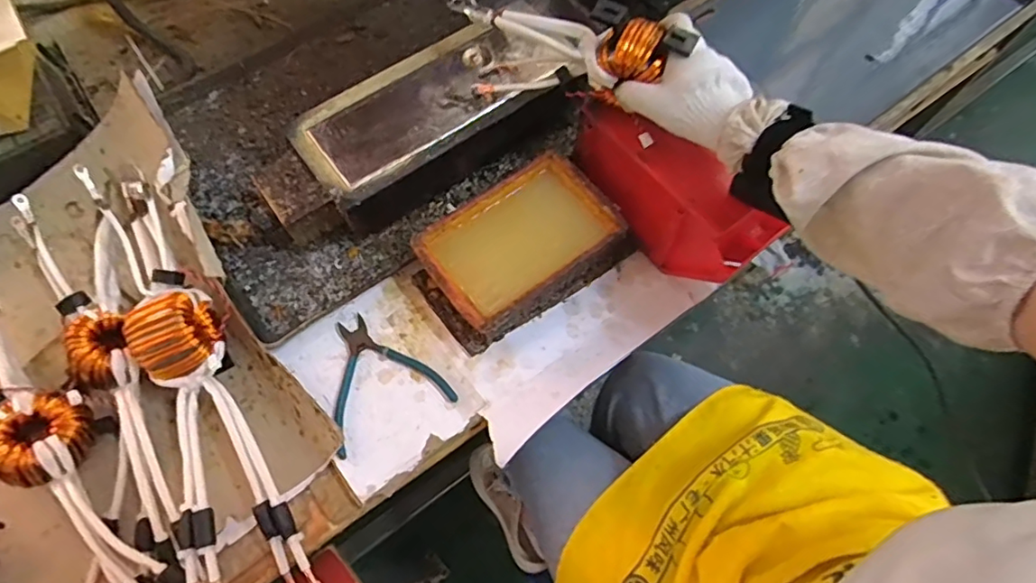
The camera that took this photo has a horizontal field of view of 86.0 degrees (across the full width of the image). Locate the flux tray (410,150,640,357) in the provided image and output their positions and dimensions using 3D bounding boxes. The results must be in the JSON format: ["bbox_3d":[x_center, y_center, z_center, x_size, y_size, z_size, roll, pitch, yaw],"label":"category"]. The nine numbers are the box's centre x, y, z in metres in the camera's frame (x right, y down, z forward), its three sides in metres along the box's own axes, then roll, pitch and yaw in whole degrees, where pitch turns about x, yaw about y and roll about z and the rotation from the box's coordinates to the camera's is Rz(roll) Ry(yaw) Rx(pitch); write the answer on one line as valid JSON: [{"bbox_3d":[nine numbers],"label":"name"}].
[{"bbox_3d":[0.005,-0.050,0.616,0.230,0.066,0.137,-35,71,-14],"label":"flux tray"}]

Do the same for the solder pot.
[{"bbox_3d":[-0.114,-0.190,0.664,0.378,0.089,0.152,-31,70,-13],"label":"solder pot"}]

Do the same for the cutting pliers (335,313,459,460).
[{"bbox_3d":[-0.149,0.083,0.588,0.125,0.010,0.135,-24,69,-10],"label":"cutting pliers"}]

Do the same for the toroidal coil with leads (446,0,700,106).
[{"bbox_3d":[0.048,-0.256,0.575,0.252,0.100,0.069,16,65,33],"label":"toroidal coil with leads"}]

